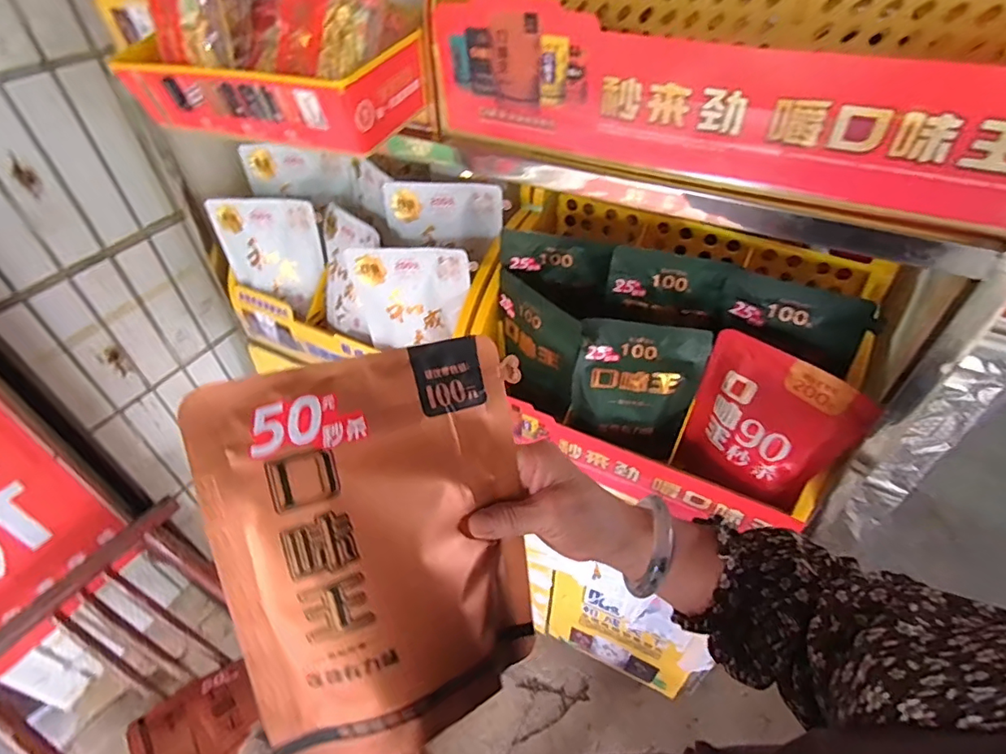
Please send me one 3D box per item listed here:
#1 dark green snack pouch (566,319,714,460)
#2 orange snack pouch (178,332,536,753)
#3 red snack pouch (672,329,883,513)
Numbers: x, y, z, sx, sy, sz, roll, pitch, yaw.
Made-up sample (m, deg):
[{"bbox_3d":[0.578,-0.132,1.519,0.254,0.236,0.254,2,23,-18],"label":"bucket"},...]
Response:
[{"bbox_3d":[0.168,0.017,0.670,0.155,0.177,0.056,11,46,15],"label":"dark green snack pouch"},{"bbox_3d":[-0.060,0.094,0.292,0.166,0.214,0.022,-15,7,-29],"label":"orange snack pouch"},{"bbox_3d":[0.301,0.071,0.617,0.048,0.209,0.171,-34,51,-27],"label":"red snack pouch"}]

